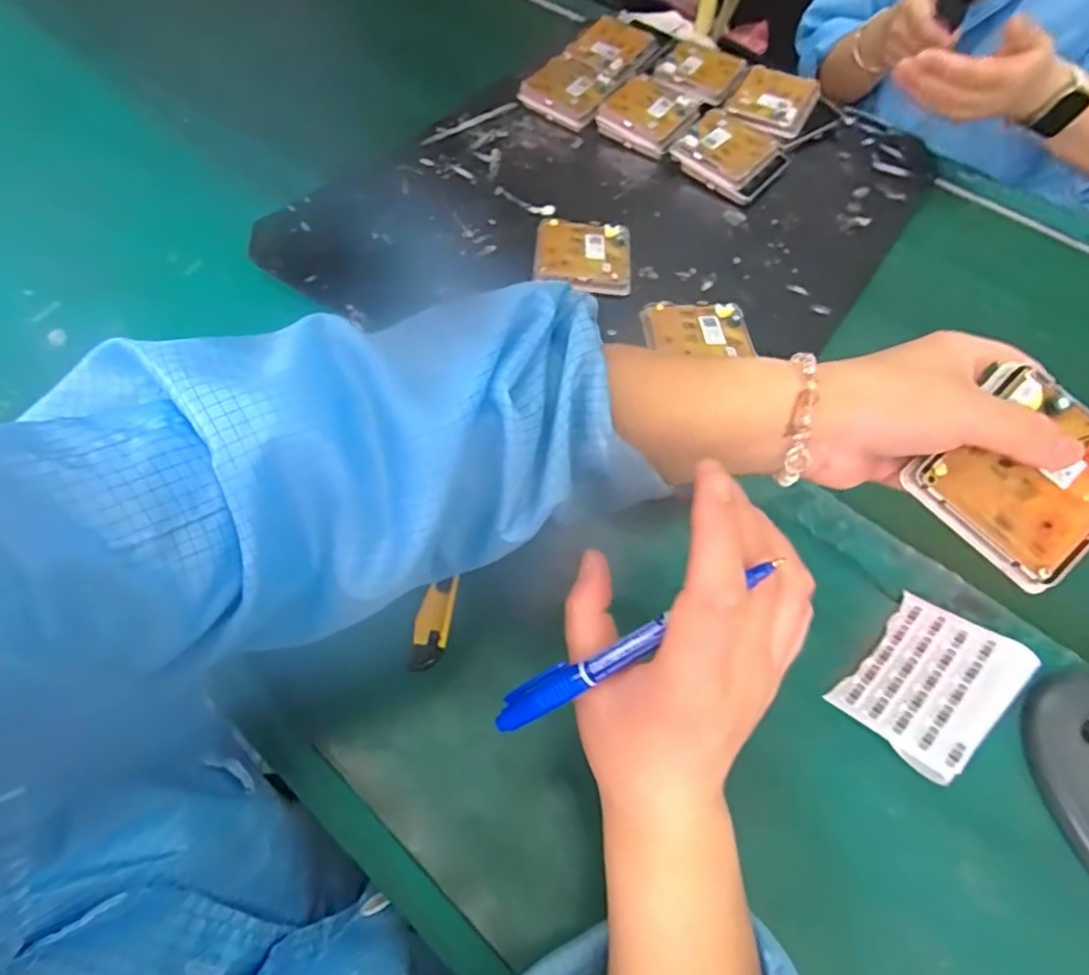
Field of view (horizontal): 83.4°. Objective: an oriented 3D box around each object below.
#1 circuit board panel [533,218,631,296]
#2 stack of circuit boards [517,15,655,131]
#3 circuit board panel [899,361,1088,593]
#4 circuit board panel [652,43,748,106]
[{"bbox_3d":[0.032,-0.190,0.508,0.077,0.018,0.078,4,60,1],"label":"circuit board panel"},{"bbox_3d":[0.046,-0.434,0.631,0.080,0.017,0.164,26,65,12],"label":"stack of circuit boards"},{"bbox_3d":[0.219,-0.005,0.276,0.077,0.011,0.080,42,89,6],"label":"circuit board panel"},{"bbox_3d":[0.158,-0.425,0.625,0.078,0.010,0.086,29,64,15],"label":"circuit board panel"}]

